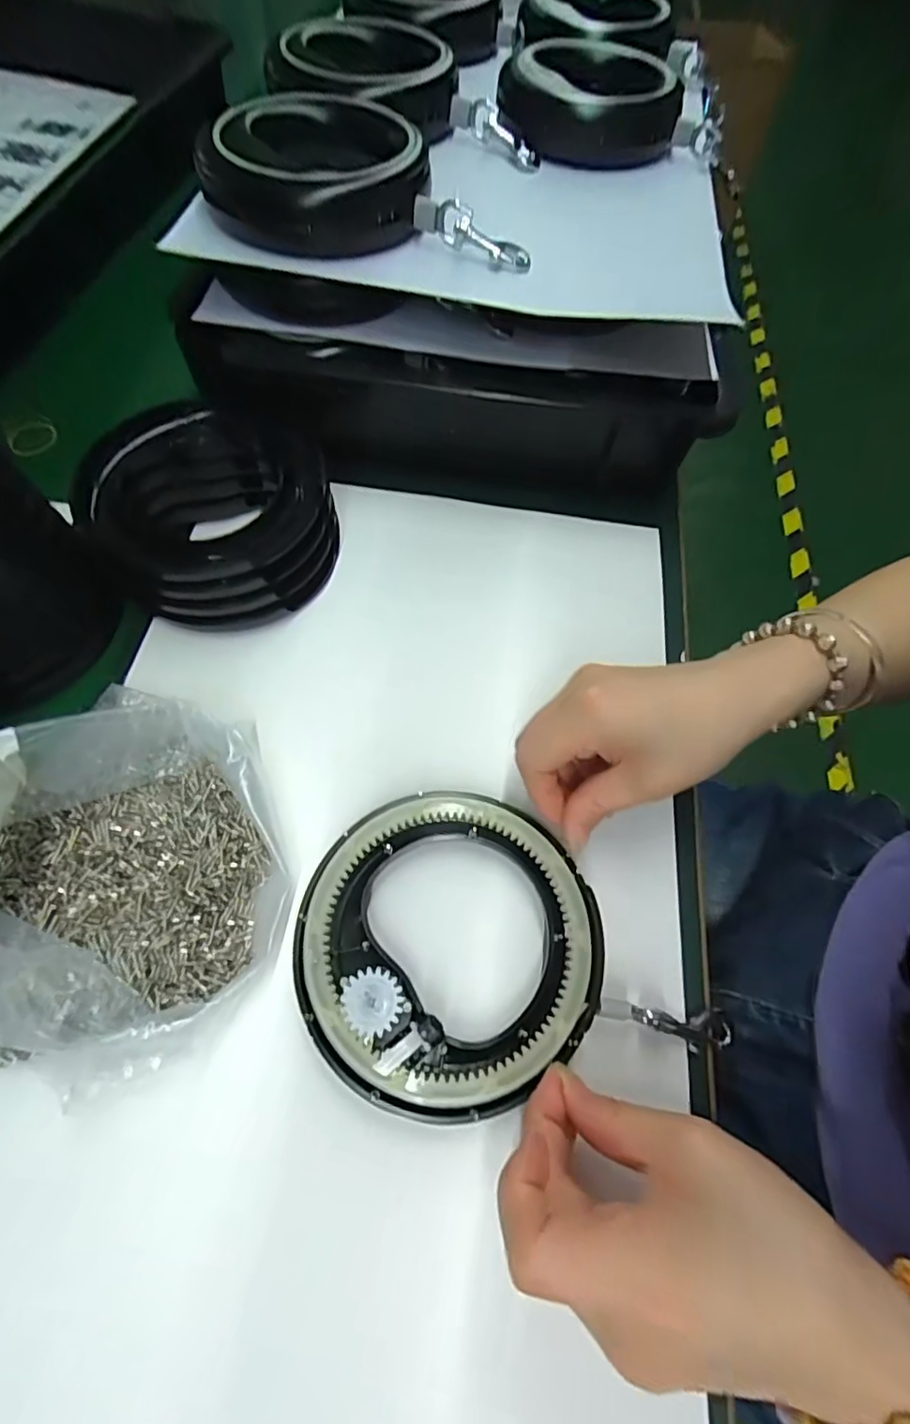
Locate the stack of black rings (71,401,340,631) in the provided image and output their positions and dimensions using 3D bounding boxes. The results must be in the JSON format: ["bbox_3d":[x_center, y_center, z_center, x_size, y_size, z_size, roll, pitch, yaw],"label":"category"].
[{"bbox_3d":[-0.140,-0.112,0.329,0.125,0.076,0.122,17,64,7],"label":"stack of black rings"}]

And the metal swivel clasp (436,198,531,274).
[{"bbox_3d":[0.016,-0.273,0.331,0.058,0.021,0.015,20,60,-16],"label":"metal swivel clasp"}]

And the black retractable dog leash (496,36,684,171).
[{"bbox_3d":[0.094,-0.445,0.412,0.121,0.036,0.125,2,62,-3],"label":"black retractable dog leash"}]

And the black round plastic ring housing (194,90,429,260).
[{"bbox_3d":[-0.083,-0.319,0.333,0.123,0.035,0.121,-12,64,-8],"label":"black round plastic ring housing"}]

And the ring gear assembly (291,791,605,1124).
[{"bbox_3d":[-0.004,0.100,0.251,0.130,0.016,0.127,1,62,-3],"label":"ring gear assembly"}]

